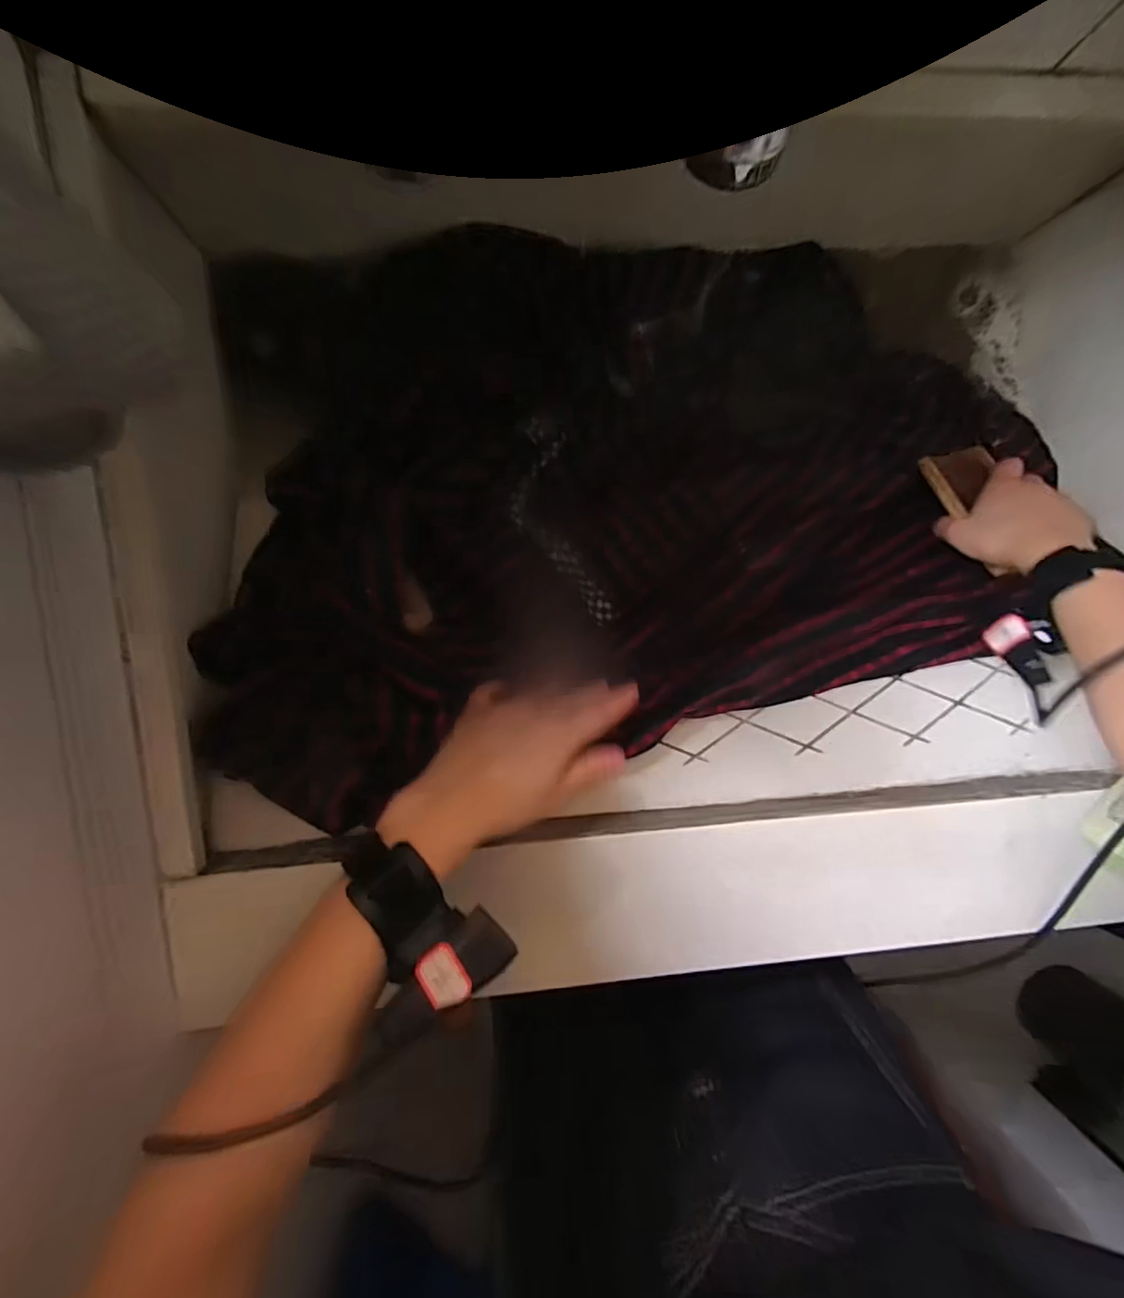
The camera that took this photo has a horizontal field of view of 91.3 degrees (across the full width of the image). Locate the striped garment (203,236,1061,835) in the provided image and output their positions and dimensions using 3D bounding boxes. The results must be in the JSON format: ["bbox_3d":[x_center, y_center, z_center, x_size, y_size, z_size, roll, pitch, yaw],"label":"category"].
[{"bbox_3d":[0.060,-0.143,0.434,0.636,0.142,0.402,-8,97,-5],"label":"striped garment"}]

